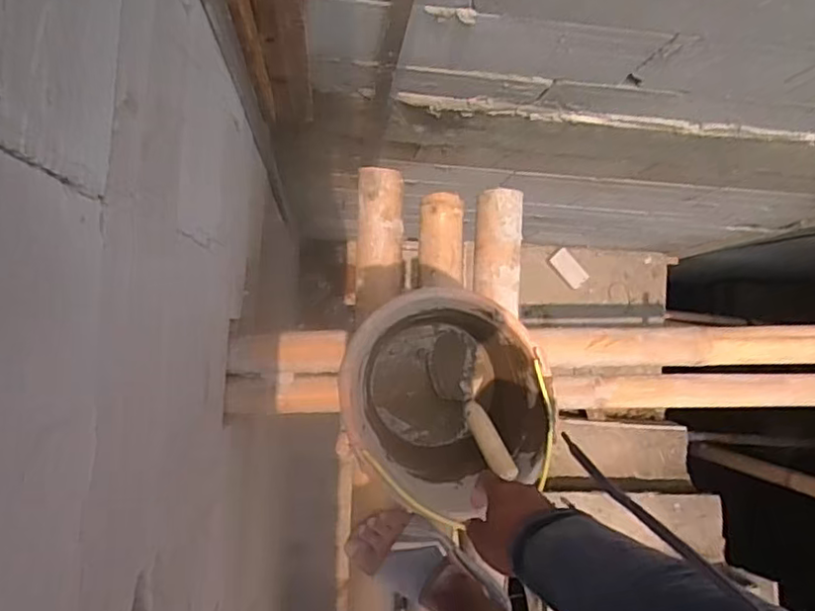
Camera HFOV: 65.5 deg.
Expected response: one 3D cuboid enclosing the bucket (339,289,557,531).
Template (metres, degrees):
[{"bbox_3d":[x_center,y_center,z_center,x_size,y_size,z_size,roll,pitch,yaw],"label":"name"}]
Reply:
[{"bbox_3d":[0.040,0.130,0.952,0.268,0.228,0.283,0,88,-8],"label":"bucket"}]

